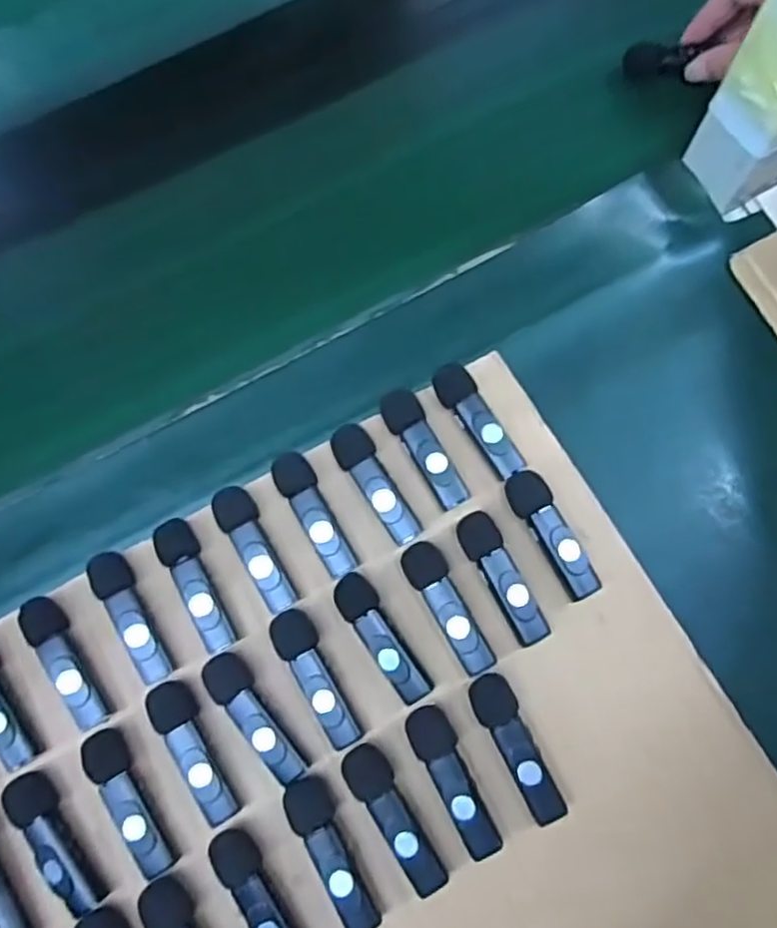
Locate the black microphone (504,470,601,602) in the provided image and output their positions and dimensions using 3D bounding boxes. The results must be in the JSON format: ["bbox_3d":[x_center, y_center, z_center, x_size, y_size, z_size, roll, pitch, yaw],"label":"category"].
[{"bbox_3d":[0.077,0.034,0.321,0.020,0.016,0.065,-25,75,-6],"label":"black microphone"}]

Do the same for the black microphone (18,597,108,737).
[{"bbox_3d":[-0.150,0.091,0.310,0.015,0.019,0.064,-31,76,-7],"label":"black microphone"}]

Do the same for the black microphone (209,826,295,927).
[{"bbox_3d":[-0.053,0.187,0.286,0.015,0.017,0.064,-33,76,-8],"label":"black microphone"}]

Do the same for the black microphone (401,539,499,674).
[{"bbox_3d":[0.027,0.067,0.315,0.020,0.019,0.064,-25,75,-6],"label":"black microphone"}]

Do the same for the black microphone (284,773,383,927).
[{"bbox_3d":[-0.025,0.169,0.291,0.020,0.017,0.065,-23,75,-6],"label":"black microphone"}]

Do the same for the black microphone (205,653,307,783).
[{"bbox_3d":[-0.061,0.115,0.304,0.018,0.016,0.063,-32,76,-8],"label":"black microphone"}]

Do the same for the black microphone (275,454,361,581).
[{"bbox_3d":[-0.036,0.025,0.327,0.018,0.019,0.064,-26,76,-6],"label":"black microphone"}]

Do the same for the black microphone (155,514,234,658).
[{"bbox_3d":[-0.091,0.057,0.317,0.017,0.018,0.065,-28,76,-7],"label":"black microphone"}]

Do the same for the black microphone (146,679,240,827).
[{"bbox_3d":[-0.088,0.129,0.301,0.018,0.017,0.064,-26,76,-6],"label":"black microphone"}]

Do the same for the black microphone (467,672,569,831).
[{"bbox_3d":[0.056,0.126,0.298,0.020,0.013,0.065,-22,75,-5],"label":"black microphone"}]

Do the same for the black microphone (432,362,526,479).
[{"bbox_3d":[0.045,-0.022,0.335,0.020,0.015,0.064,-31,76,-7],"label":"black microphone"}]

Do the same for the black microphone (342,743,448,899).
[{"bbox_3d":[0.002,0.155,0.293,0.019,0.015,0.065,-28,76,-7],"label":"black microphone"}]

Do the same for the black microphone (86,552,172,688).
[{"bbox_3d":[-0.121,0.071,0.313,0.017,0.021,0.064,-28,76,-7],"label":"black microphone"}]

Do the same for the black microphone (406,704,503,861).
[{"bbox_3d":[0.029,0.139,0.297,0.019,0.014,0.065,-25,75,-6],"label":"black microphone"}]

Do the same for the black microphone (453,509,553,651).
[{"bbox_3d":[0.053,0.053,0.316,0.019,0.017,0.065,-24,75,-6],"label":"black microphone"}]

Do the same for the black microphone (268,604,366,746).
[{"bbox_3d":[-0.034,0.098,0.309,0.019,0.018,0.064,-25,75,-6],"label":"black microphone"}]

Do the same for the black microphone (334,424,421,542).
[{"bbox_3d":[-0.007,0.011,0.330,0.020,0.018,0.064,-27,76,-6],"label":"black microphone"}]

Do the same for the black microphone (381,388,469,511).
[{"bbox_3d":[0.017,-0.007,0.334,0.020,0.017,0.063,-25,75,-6],"label":"black microphone"}]

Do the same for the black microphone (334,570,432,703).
[{"bbox_3d":[-0.003,0.081,0.313,0.018,0.019,0.064,-30,76,-7],"label":"black microphone"}]

